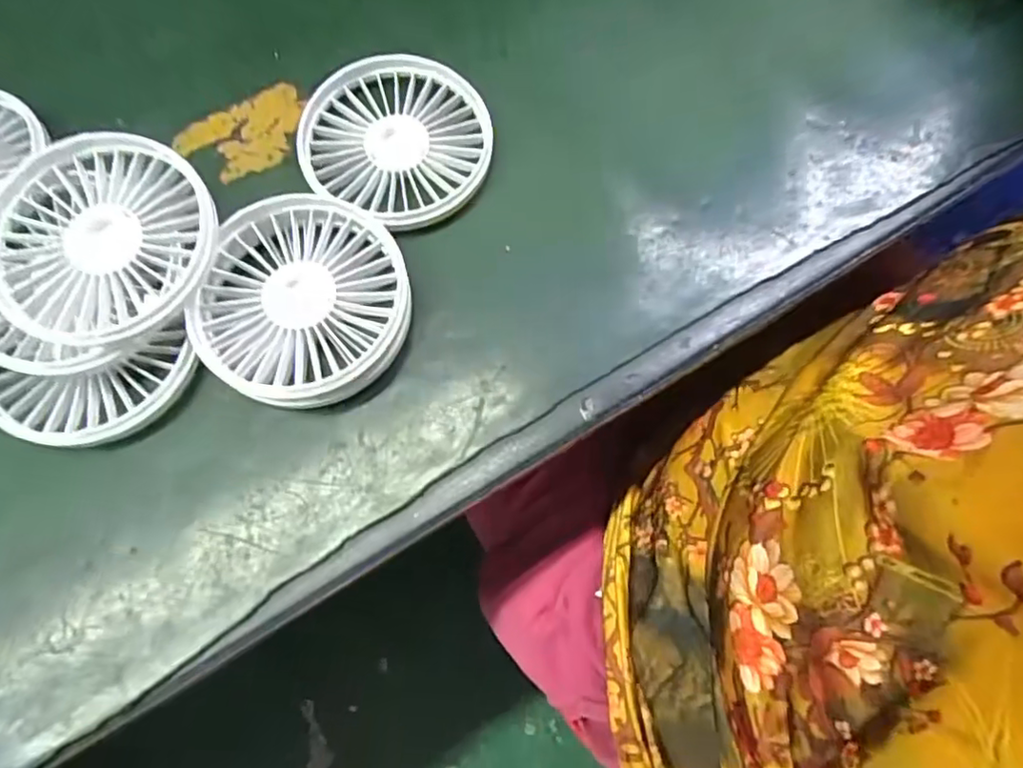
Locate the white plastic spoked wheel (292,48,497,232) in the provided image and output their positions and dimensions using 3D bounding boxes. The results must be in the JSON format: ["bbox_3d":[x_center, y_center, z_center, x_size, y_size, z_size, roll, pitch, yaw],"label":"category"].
[{"bbox_3d":[-0.053,-0.114,0.293,0.084,0.023,0.082,0,73,-1],"label":"white plastic spoked wheel"}]

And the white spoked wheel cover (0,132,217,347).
[{"bbox_3d":[-0.165,-0.060,0.248,0.087,0.015,0.080,-39,78,-11],"label":"white spoked wheel cover"}]

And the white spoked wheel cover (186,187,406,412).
[{"bbox_3d":[-0.088,-0.035,0.260,0.086,0.020,0.086,-7,74,-3],"label":"white spoked wheel cover"}]

